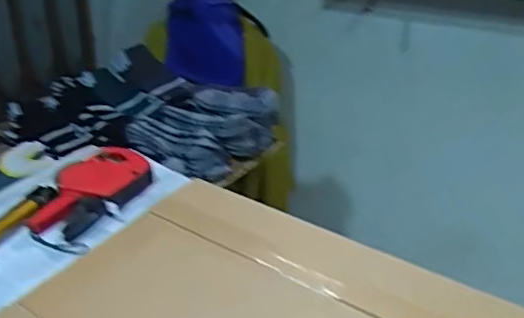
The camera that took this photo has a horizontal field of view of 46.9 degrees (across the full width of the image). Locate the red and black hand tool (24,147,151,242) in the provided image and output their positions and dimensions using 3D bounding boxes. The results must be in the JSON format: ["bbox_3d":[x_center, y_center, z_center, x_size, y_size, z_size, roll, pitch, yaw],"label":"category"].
[{"bbox_3d":[-0.290,0.054,1.018,0.126,0.053,0.212,18,36,27],"label":"red and black hand tool"}]

